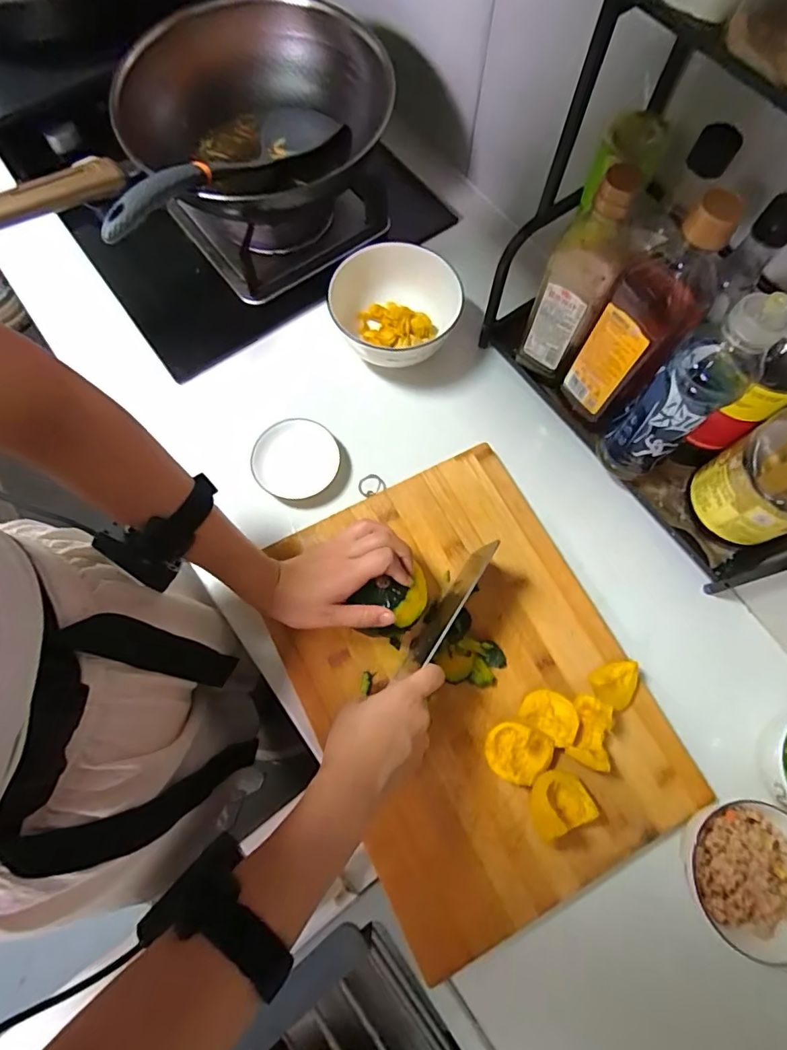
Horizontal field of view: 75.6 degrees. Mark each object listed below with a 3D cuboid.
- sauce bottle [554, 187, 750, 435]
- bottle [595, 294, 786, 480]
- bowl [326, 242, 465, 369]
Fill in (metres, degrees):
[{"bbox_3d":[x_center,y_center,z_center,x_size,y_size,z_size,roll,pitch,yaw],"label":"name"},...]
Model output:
[{"bbox_3d":[0.234,-0.189,0.476,0.072,0.256,0.071,38,75,10],"label":"sauce bottle"},{"bbox_3d":[0.266,-0.119,0.462,0.060,0.219,0.070,43,76,12],"label":"bottle"},{"bbox_3d":[-0.005,-0.250,0.606,0.151,0.074,0.138,0,72,-1],"label":"bowl"}]

